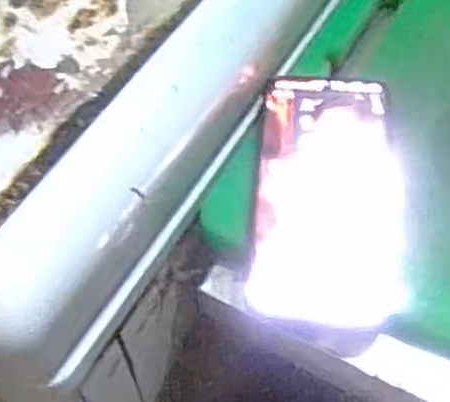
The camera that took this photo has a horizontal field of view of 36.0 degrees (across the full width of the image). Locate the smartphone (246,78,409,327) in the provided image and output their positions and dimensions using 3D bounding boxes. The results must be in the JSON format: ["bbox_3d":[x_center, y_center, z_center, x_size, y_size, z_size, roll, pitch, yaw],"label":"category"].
[{"bbox_3d":[0.061,-0.005,0.404,0.085,0.008,0.150,2,71,11],"label":"smartphone"}]

